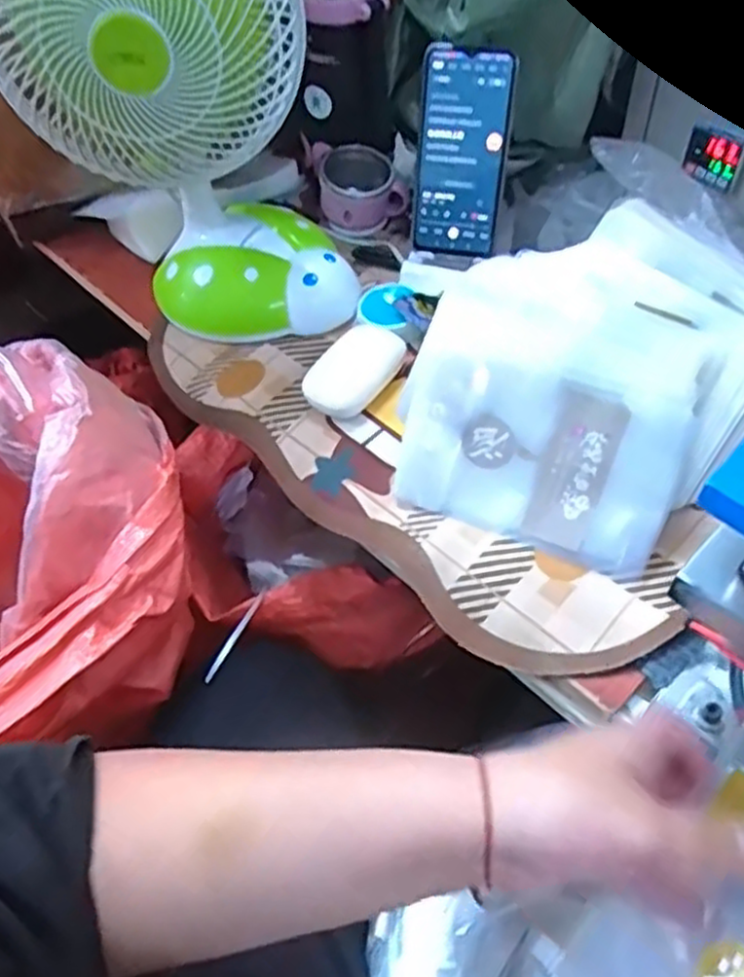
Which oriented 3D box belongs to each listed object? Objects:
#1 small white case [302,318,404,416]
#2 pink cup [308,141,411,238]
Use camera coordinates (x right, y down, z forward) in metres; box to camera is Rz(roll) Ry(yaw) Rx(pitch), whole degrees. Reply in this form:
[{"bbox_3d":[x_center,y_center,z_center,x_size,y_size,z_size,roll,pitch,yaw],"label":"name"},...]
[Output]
[{"bbox_3d":[-0.012,-0.100,0.614,0.054,0.026,0.093,29,62,23],"label":"small white case"},{"bbox_3d":[-0.014,-0.303,0.741,0.082,0.058,0.083,-12,55,-3],"label":"pink cup"}]

